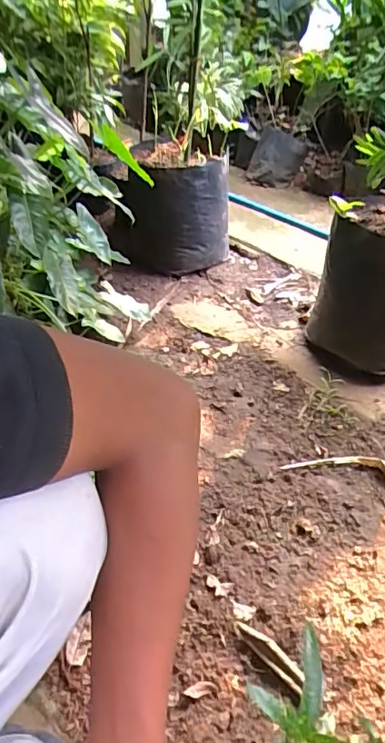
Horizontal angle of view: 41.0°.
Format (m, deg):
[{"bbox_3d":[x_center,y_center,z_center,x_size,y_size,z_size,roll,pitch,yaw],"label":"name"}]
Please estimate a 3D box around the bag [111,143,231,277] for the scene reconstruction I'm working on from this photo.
[{"bbox_3d":[-0.061,-0.438,1.334,0.285,0.258,0.269,1,38,-7],"label":"bag"}]

